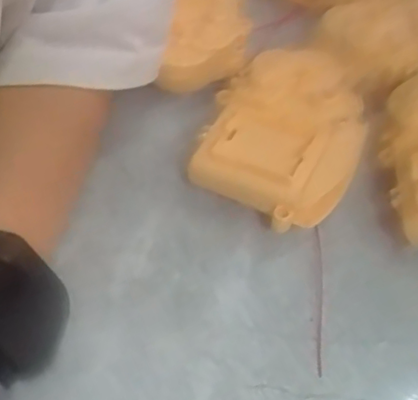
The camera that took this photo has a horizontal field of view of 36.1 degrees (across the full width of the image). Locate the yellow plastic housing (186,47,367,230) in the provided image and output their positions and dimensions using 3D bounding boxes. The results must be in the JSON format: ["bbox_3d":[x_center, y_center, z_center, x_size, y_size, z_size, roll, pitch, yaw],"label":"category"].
[{"bbox_3d":[0.036,-0.030,0.313,0.074,0.038,0.097,20,52,14],"label":"yellow plastic housing"}]

